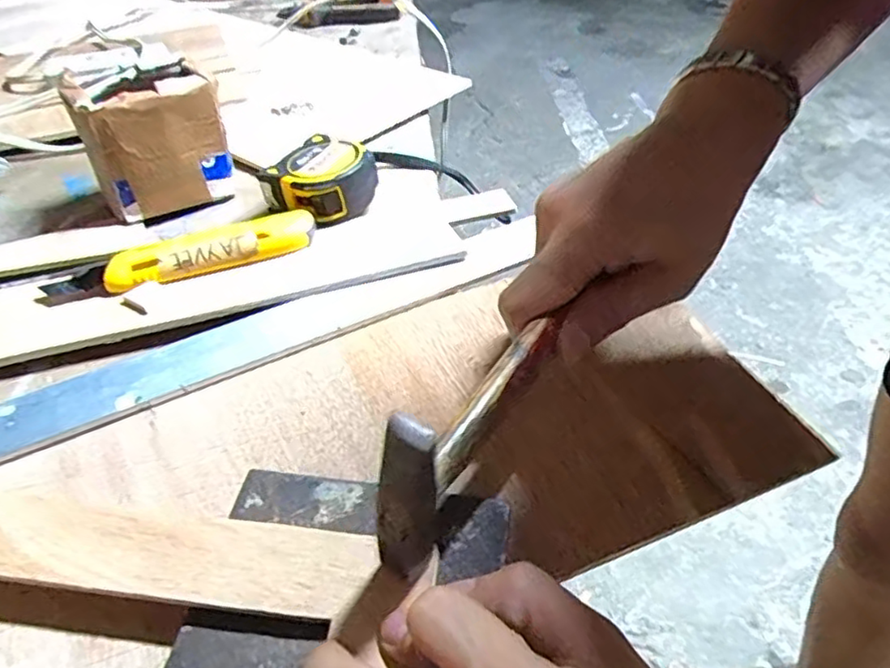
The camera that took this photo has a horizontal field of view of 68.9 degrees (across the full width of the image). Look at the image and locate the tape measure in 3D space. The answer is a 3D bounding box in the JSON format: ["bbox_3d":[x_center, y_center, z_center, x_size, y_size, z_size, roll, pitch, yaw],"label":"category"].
[{"bbox_3d":[-0.084,-0.107,0.451,0.067,0.038,0.071,31,53,30],"label":"tape measure"}]

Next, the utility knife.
[{"bbox_3d":[-0.162,-0.049,0.399,0.163,0.017,0.029,-16,45,-14],"label":"utility knife"}]

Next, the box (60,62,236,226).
[{"bbox_3d":[-0.201,-0.137,0.448,0.086,0.082,0.052,-23,47,-20],"label":"box"}]

